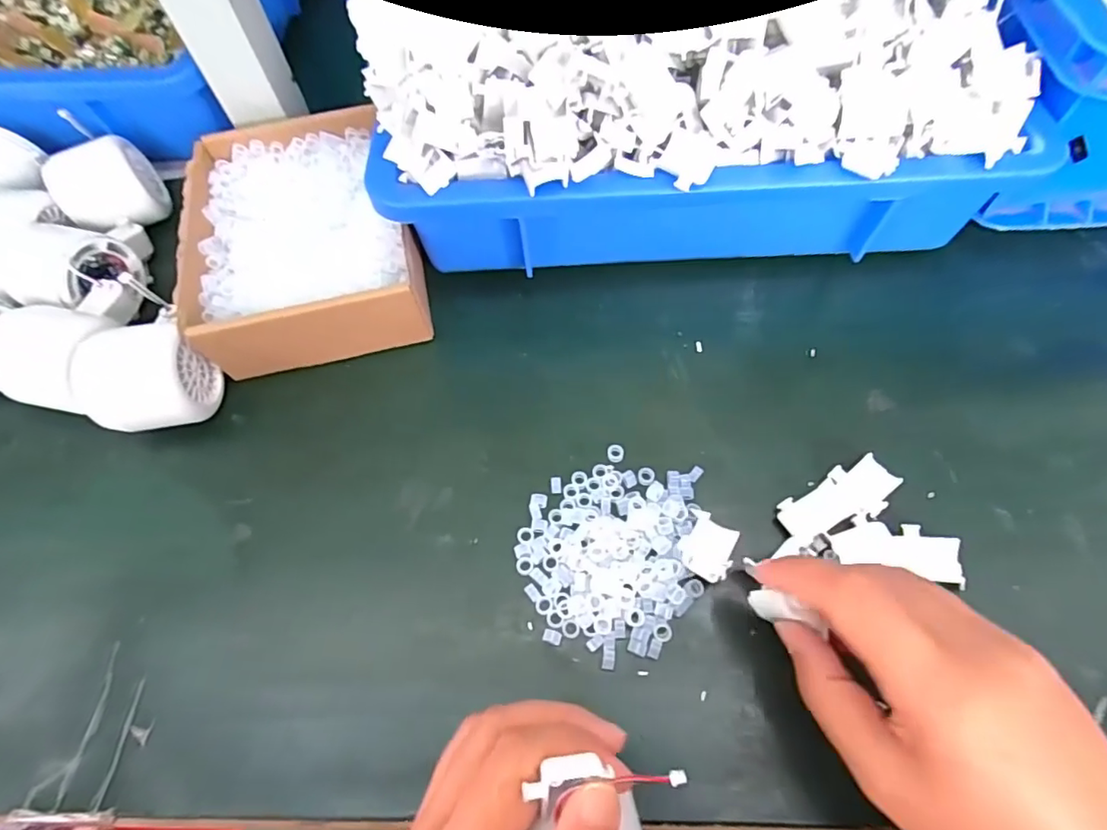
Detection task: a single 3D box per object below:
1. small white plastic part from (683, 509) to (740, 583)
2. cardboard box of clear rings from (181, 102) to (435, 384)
[{"bbox_3d":[0.079,0.066,0.281,0.024,0.014,0.032,19,65,13],"label":"small white plastic part"},{"bbox_3d":[-0.161,-0.112,0.370,0.136,0.057,0.181,-16,63,-5],"label":"cardboard box of clear rings"}]

